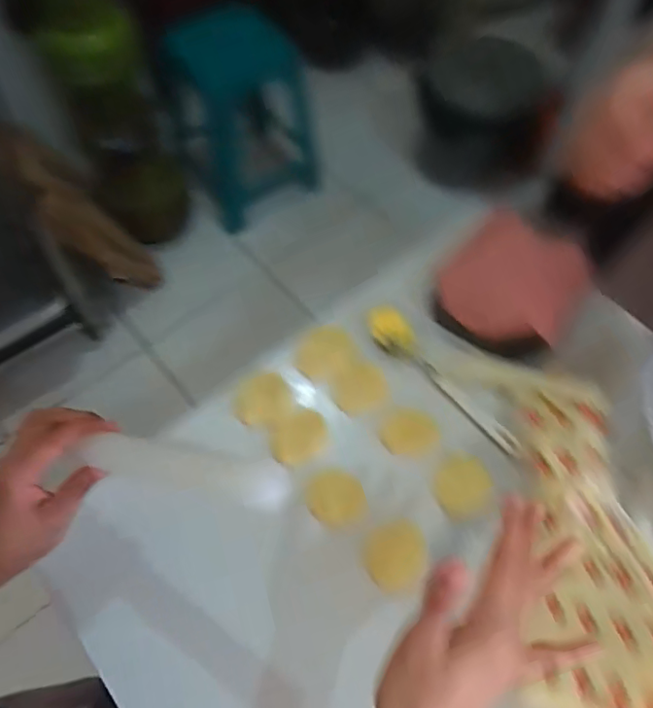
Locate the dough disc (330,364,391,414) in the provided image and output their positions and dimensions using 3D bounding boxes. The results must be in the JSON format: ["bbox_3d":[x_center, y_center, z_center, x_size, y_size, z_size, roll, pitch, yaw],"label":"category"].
[{"bbox_3d":[0.033,0.035,0.547,0.052,0.010,0.050,0,61,-1],"label":"dough disc"}]

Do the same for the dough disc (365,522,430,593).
[{"bbox_3d":[0.061,0.176,0.483,0.051,0.012,0.051,0,61,-1],"label":"dough disc"}]

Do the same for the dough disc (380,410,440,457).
[{"bbox_3d":[0.078,0.075,0.519,0.052,0.005,0.042,-16,63,-9],"label":"dough disc"}]

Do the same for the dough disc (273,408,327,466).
[{"bbox_3d":[-0.027,0.080,0.537,0.054,0.007,0.048,-13,64,13],"label":"dough disc"}]

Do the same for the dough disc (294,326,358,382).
[{"bbox_3d":[0.001,0.000,0.567,0.057,0.013,0.058,0,61,-1],"label":"dough disc"}]

